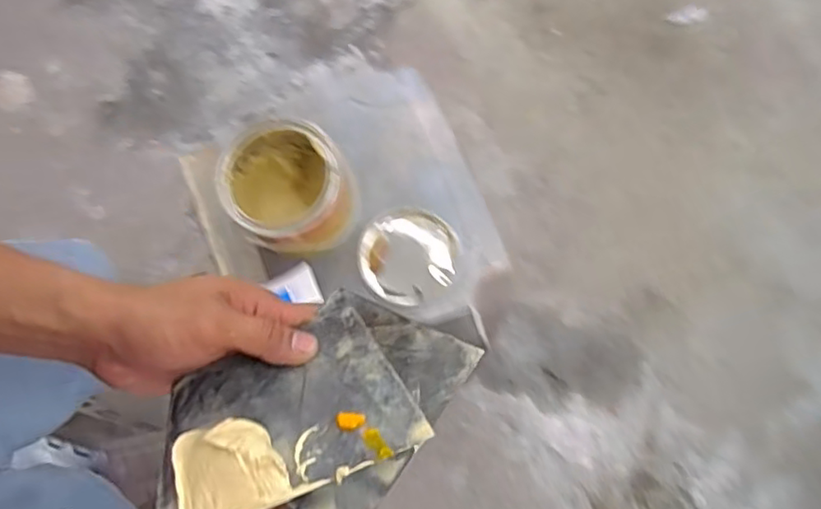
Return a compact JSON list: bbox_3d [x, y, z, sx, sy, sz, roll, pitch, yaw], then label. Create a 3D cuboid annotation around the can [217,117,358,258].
[{"bbox_3d":[-0.170,-0.082,0.875,0.176,0.158,0.169,43,77,8],"label":"can"}]

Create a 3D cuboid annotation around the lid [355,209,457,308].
[{"bbox_3d":[-0.002,0.004,0.924,0.144,0.028,0.153,-2,60,3],"label":"lid"}]

